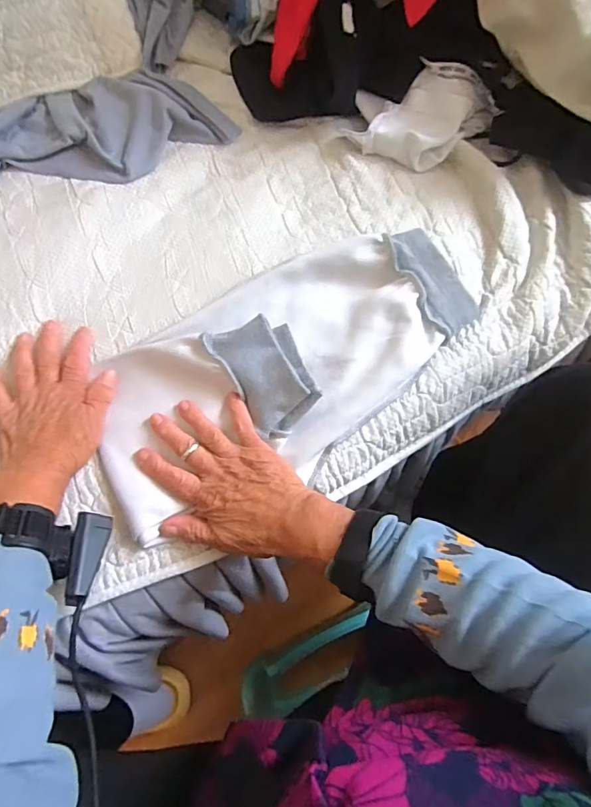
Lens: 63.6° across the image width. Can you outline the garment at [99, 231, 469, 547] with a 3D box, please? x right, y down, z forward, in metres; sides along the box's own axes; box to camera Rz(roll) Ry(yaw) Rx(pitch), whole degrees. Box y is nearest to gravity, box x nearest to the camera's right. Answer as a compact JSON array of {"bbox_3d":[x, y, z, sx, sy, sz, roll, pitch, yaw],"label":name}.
[{"bbox_3d":[-0.009,-0.028,0.457,0.370,0.042,0.196,-27,79,-3],"label":"garment"}]

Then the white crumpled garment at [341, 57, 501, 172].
[{"bbox_3d":[0.138,-0.319,0.527,0.141,0.045,0.109,29,77,9],"label":"white crumpled garment"}]

